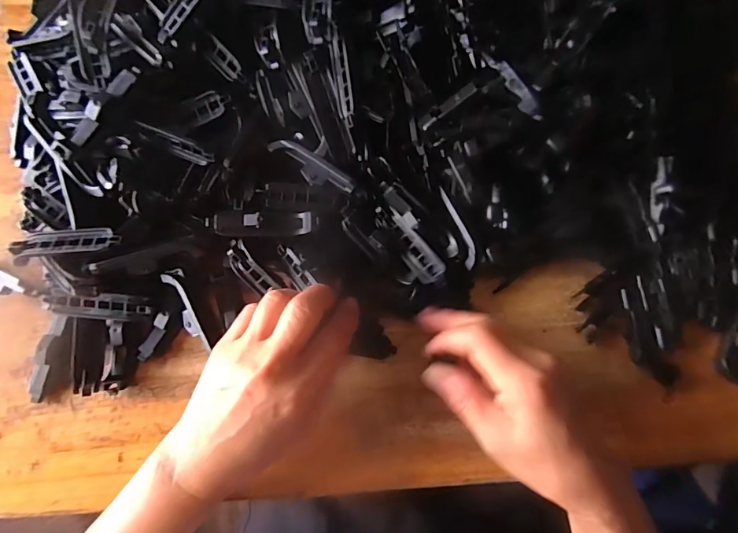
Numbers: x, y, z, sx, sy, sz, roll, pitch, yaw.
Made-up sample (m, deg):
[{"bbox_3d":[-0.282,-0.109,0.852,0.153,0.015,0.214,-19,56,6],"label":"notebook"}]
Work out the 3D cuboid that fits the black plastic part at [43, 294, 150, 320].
[{"bbox_3d":[-0.189,0.028,0.300,0.074,0.018,0.015,0,74,0],"label":"black plastic part"}]

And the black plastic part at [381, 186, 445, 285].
[{"bbox_3d":[0.030,-0.023,0.307,0.018,0.014,0.071,-27,90,-7],"label":"black plastic part"}]

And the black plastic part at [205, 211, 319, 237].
[{"bbox_3d":[-0.074,-0.031,0.301,0.074,0.011,0.016,-2,76,-2],"label":"black plastic part"}]

